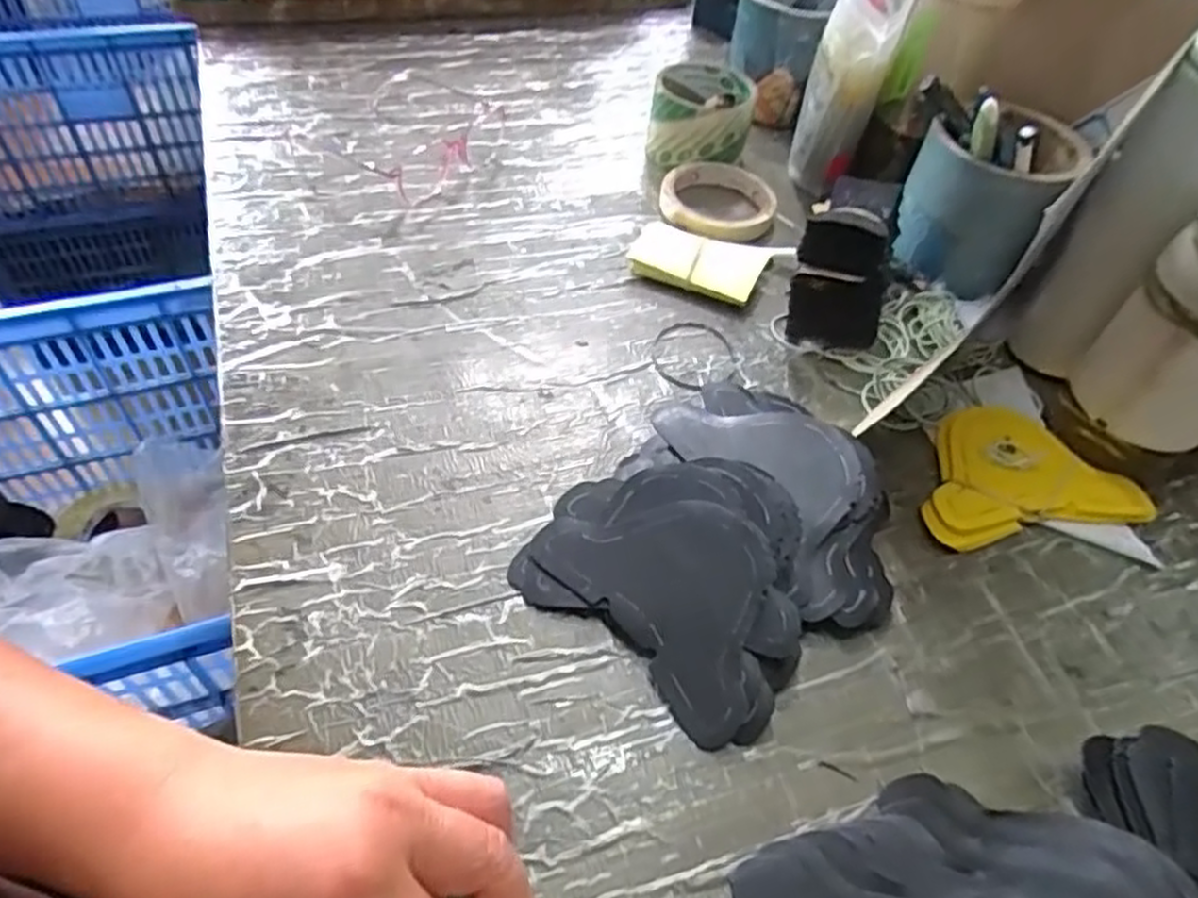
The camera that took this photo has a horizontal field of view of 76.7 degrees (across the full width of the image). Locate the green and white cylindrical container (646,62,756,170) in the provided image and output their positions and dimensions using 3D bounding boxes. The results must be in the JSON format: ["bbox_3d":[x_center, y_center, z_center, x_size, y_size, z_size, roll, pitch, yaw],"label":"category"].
[{"bbox_3d":[0.087,-0.286,0.661,0.082,0.064,0.093,11,50,3],"label":"green and white cylindrical container"}]

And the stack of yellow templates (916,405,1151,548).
[{"bbox_3d":[0.253,0.013,0.463,0.136,0.015,0.090,-6,51,-11],"label":"stack of yellow templates"}]

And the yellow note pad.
[{"bbox_3d":[0.080,-0.140,0.564,0.111,0.019,0.069,14,50,6],"label":"yellow note pad"}]

